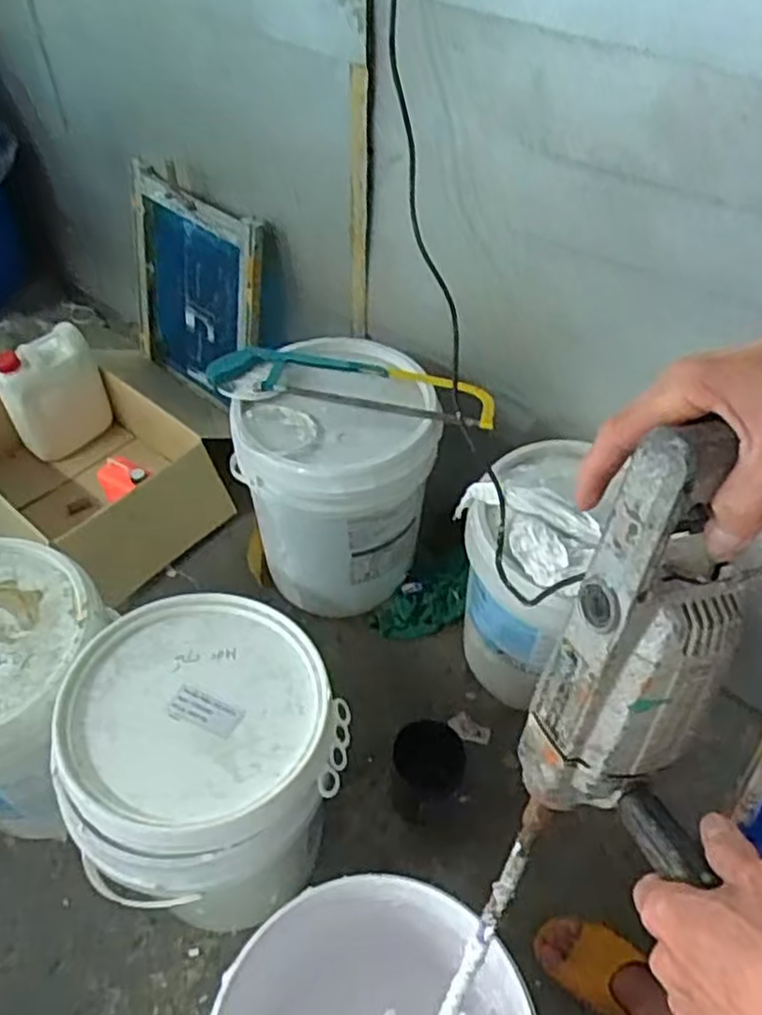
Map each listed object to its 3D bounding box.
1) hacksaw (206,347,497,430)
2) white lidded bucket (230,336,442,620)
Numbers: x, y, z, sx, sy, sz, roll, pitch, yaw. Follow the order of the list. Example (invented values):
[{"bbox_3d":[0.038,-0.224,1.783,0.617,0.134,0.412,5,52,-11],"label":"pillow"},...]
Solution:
[{"bbox_3d":[-0.051,-0.201,1.200,0.470,0.019,0.117,9,50,6],"label":"hacksaw"},{"bbox_3d":[-0.081,-0.039,1.319,0.308,0.402,0.289,1,49,-1],"label":"white lidded bucket"}]

